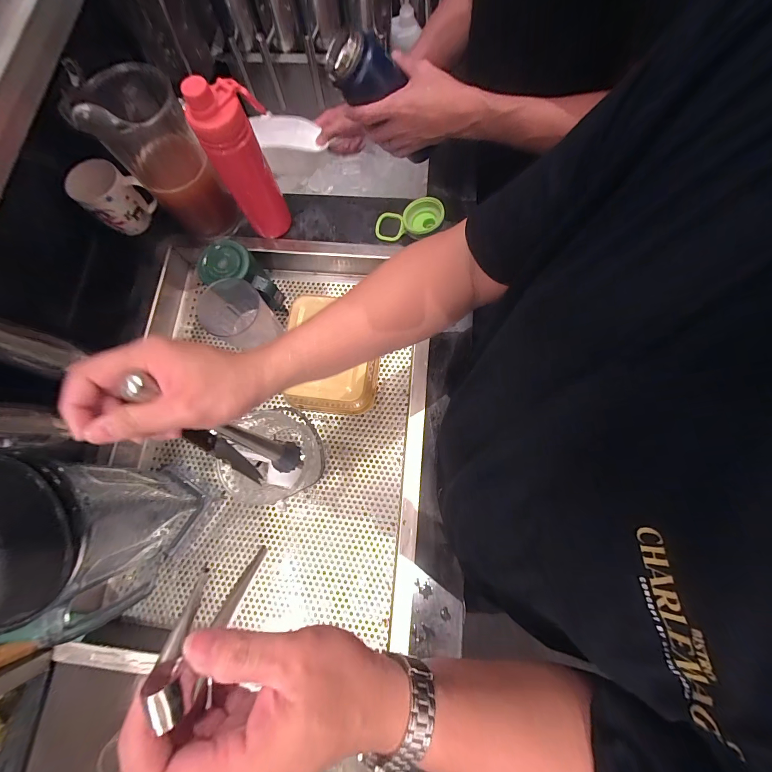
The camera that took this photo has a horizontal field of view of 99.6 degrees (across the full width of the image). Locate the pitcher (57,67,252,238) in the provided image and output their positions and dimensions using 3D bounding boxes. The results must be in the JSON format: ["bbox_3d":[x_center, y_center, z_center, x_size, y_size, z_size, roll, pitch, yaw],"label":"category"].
[{"bbox_3d":[-0.335,-0.343,0.499,0.127,0.209,0.132,-38,78,-7],"label":"pitcher"}]

